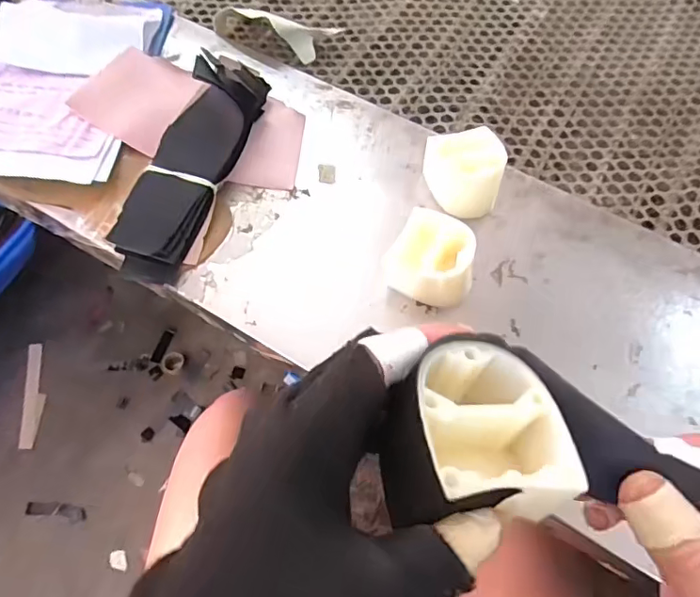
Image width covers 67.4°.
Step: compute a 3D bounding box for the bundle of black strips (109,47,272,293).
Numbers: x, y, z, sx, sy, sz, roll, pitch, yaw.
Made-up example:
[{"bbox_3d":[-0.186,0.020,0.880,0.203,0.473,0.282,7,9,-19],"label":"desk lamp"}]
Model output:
[{"bbox_3d":[-0.122,-0.109,0.396,0.056,0.055,0.187,18,66,8],"label":"bundle of black strips"}]

